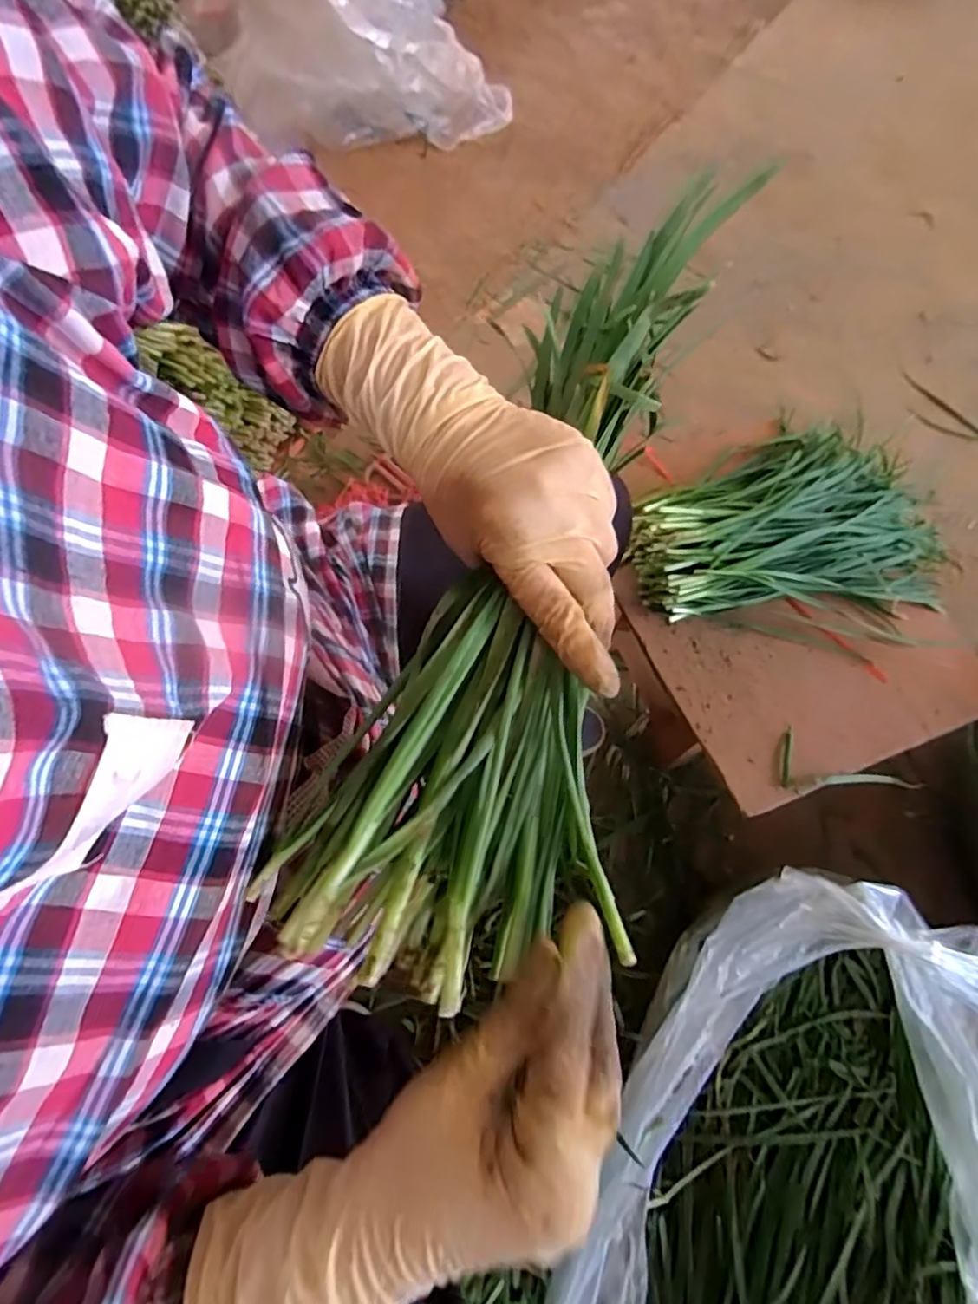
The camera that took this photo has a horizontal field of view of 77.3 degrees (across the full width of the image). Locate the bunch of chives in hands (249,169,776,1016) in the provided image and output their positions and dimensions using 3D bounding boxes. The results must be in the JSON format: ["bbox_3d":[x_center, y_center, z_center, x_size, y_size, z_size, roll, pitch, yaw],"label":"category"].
[{"bbox_3d":[0.036,-0.049,0.294,0.144,0.080,0.398,17,76,8],"label":"bunch of chives in hands"}]

